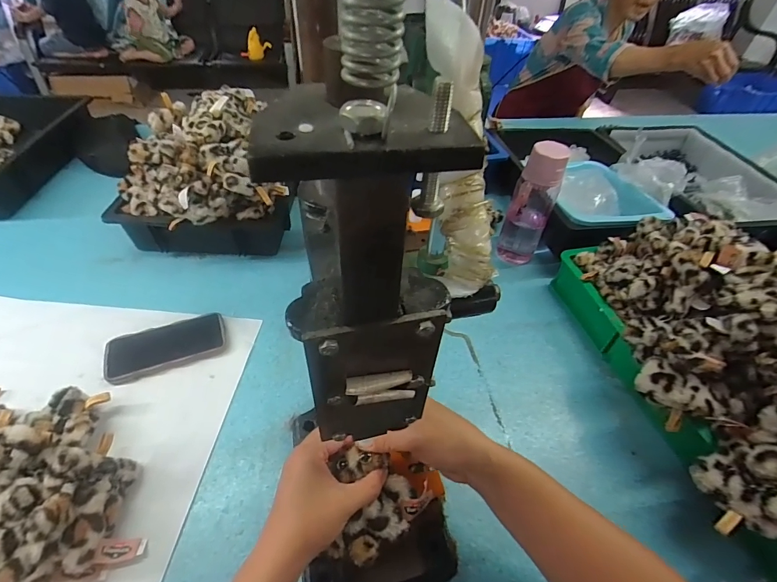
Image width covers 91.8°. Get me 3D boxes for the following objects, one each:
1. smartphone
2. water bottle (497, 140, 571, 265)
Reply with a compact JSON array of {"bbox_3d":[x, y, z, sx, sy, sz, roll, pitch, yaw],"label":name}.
[{"bbox_3d":[-0.344,0.082,0.584,0.167,0.012,0.081,-17,51,-19],"label":"smartphone"},{"bbox_3d":[0.267,-0.153,0.710,0.076,0.244,0.063,22,49,15],"label":"water bottle"}]

